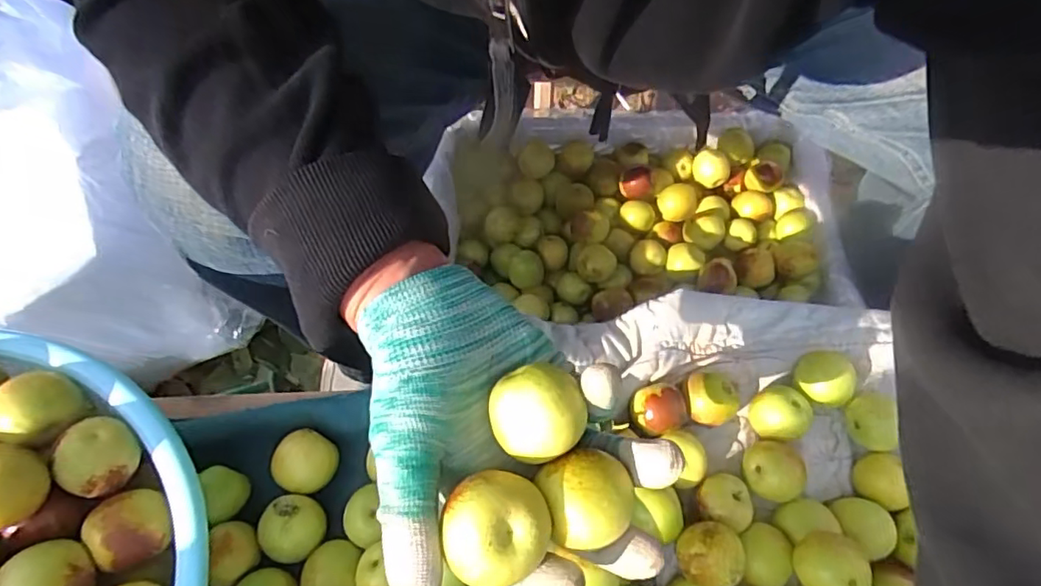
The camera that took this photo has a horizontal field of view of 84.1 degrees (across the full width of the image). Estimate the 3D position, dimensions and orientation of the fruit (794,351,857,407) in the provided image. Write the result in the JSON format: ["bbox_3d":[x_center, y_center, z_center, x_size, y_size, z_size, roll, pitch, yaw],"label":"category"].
[{"bbox_3d":[0.201,0.056,0.381,0.035,0.028,0.037,-20,69,-9],"label":"fruit"}]

